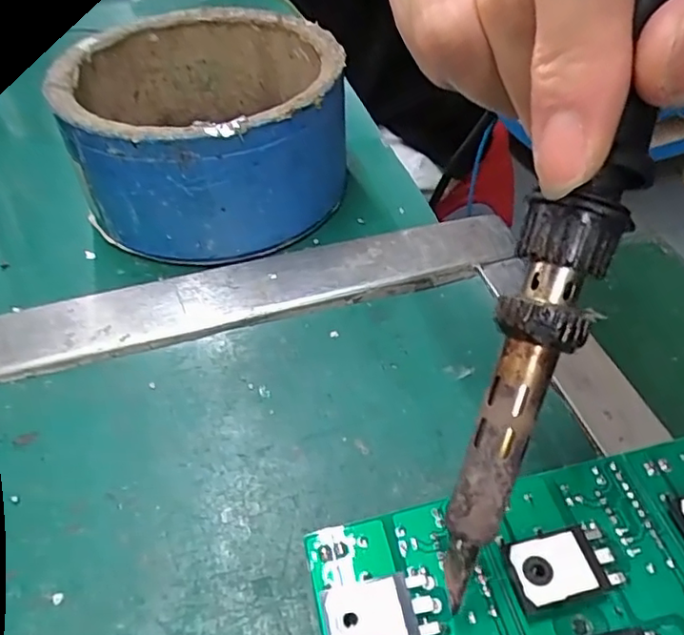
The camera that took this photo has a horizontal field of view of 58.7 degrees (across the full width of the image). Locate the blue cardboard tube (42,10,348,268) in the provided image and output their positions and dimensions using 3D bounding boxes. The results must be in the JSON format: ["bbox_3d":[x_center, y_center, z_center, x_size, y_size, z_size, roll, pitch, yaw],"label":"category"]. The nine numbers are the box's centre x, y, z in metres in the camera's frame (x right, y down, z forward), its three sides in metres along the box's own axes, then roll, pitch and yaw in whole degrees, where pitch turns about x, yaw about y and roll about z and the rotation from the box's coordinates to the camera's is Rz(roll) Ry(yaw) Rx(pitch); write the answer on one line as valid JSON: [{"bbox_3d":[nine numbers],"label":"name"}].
[{"bbox_3d":[-0.057,-0.085,0.275,0.112,0.061,0.117,-1,47,1],"label":"blue cardboard tube"}]

